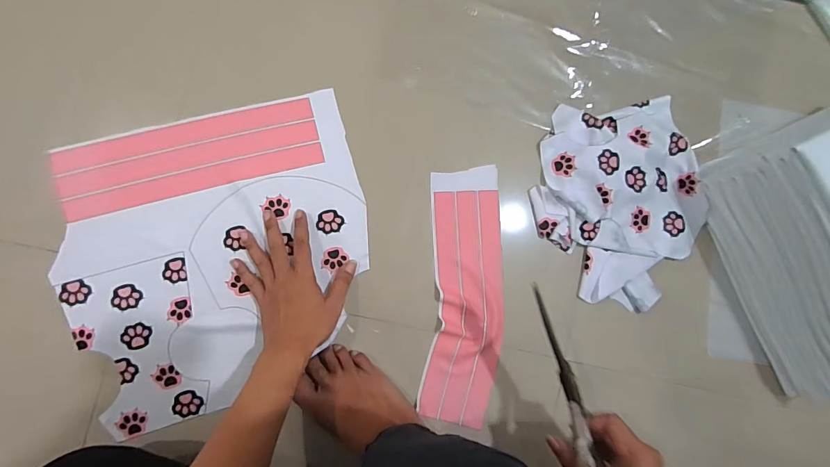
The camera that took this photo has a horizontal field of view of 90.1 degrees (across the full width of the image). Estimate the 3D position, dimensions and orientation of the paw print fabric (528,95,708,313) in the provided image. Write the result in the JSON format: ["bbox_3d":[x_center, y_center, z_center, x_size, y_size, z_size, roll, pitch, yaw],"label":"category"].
[{"bbox_3d":[0.308,-0.044,0.617,0.252,0.027,0.293,-10,87,-7],"label":"paw print fabric"}]

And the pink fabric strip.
[{"bbox_3d":[0.073,0.084,0.591,0.108,0.005,0.352,4,84,-6],"label":"pink fabric strip"}]

